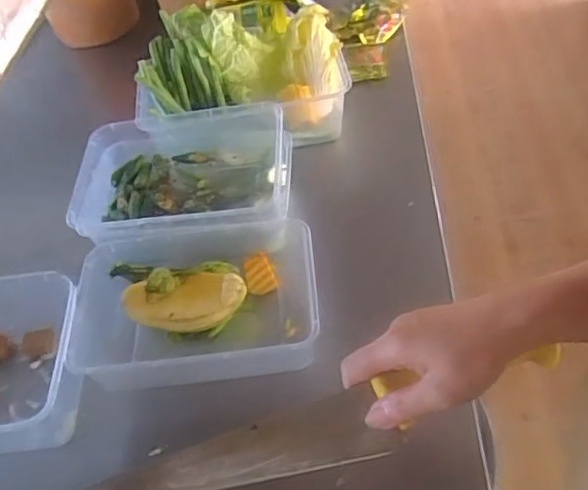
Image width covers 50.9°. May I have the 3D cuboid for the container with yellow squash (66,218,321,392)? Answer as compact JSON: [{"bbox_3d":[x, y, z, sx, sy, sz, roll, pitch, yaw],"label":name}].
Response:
[{"bbox_3d":[-0.091,0.062,0.599,0.221,0.081,0.160,-8,49,2],"label":"container with yellow squash"}]

